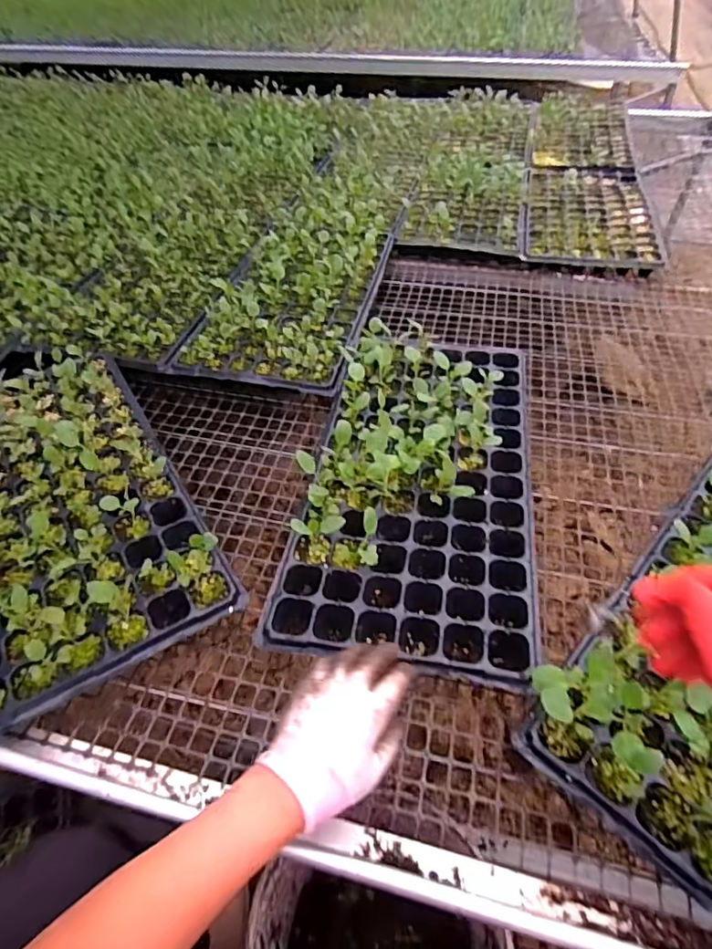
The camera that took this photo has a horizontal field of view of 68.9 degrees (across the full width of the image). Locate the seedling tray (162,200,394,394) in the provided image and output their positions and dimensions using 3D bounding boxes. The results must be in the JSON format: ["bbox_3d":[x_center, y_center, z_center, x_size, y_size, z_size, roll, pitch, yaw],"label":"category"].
[{"bbox_3d":[-0.102,-0.385,0.988,0.274,0.050,0.599,9,52,9],"label":"seedling tray"}]

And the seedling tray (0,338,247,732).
[{"bbox_3d":[-0.389,0.008,0.663,0.275,0.068,0.582,-28,55,-19],"label":"seedling tray"}]

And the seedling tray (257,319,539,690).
[{"bbox_3d":[0.086,-0.009,0.671,0.279,0.081,0.520,7,52,8],"label":"seedling tray"}]

